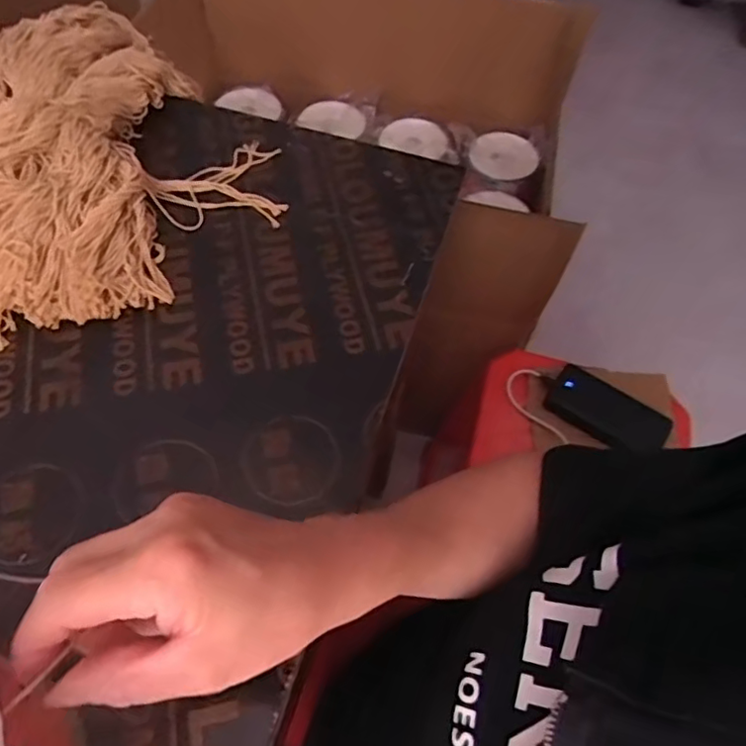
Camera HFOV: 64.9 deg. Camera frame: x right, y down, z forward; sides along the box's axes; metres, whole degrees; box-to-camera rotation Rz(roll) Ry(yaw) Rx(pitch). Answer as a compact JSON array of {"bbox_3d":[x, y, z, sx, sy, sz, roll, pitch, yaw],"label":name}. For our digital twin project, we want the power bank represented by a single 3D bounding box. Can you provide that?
[{"bbox_3d":[0.305,0.050,0.767,0.147,0.024,0.072,32,63,15],"label":"power bank"}]

